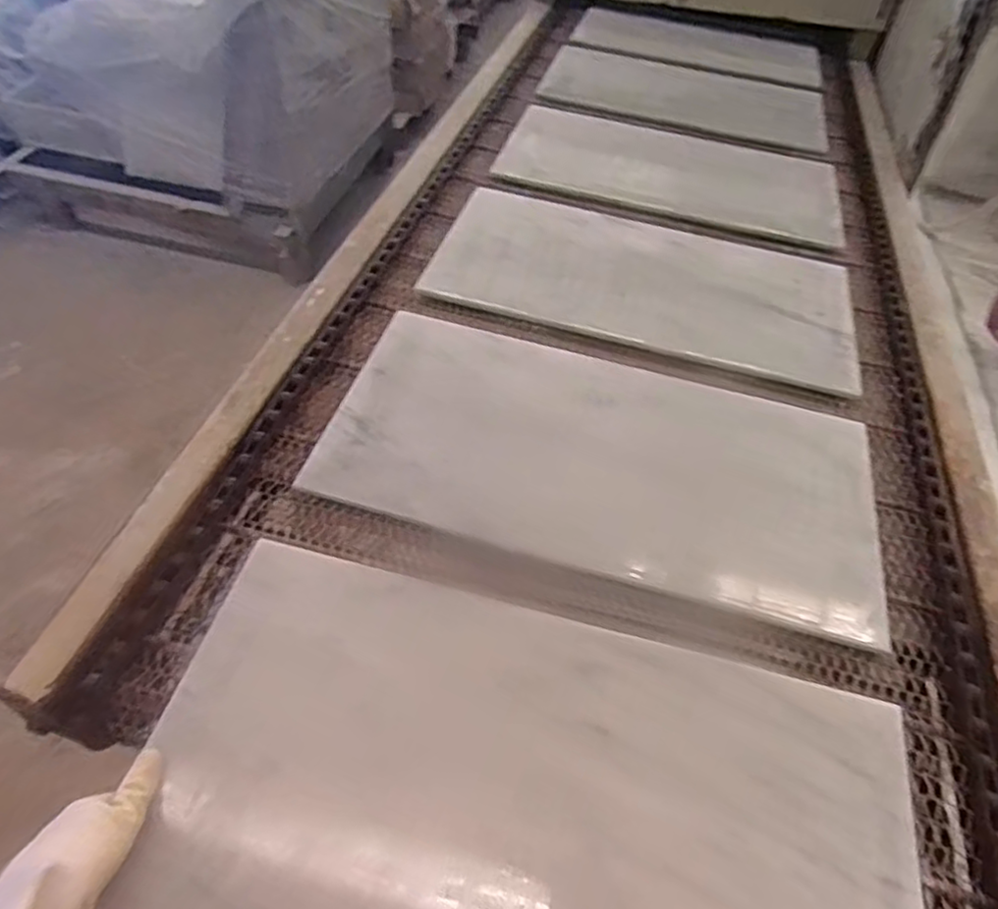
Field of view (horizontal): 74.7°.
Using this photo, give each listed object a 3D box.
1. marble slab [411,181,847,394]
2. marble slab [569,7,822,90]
[{"bbox_3d":[0.213,-0.258,0.957,0.589,0.027,0.302,15,49,7],"label":"marble slab"},{"bbox_3d":[0.462,-0.960,1.535,0.556,0.031,0.237,14,49,7],"label":"marble slab"}]

